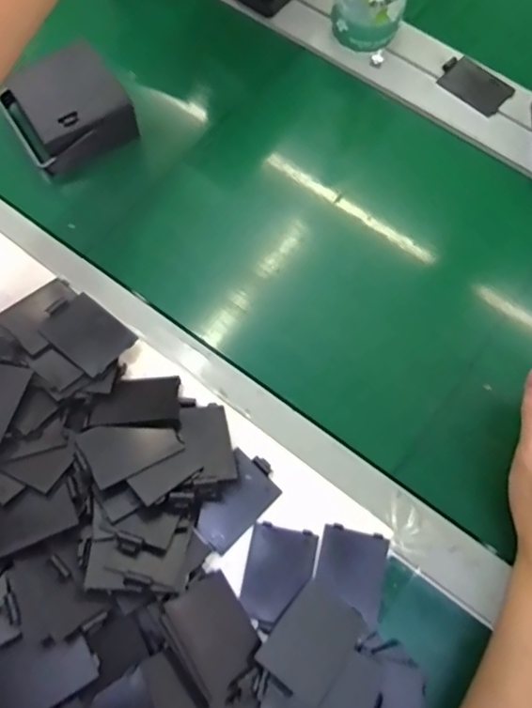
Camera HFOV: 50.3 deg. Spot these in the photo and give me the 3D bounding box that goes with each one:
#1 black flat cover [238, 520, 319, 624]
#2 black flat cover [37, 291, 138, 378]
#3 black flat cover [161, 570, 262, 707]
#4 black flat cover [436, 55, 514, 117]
[{"bbox_3d":[0.008,0.146,0.378,0.044,0.008,0.059,13,71,3],"label":"black flat cover"},{"bbox_3d":[-0.133,-0.017,0.421,0.065,0.004,0.046,38,65,14],"label":"black flat cover"},{"bbox_3d":[-0.035,0.178,0.357,0.052,0.008,0.061,-23,67,-32],"label":"black flat cover"},{"bbox_3d":[0.195,-0.252,0.531,0.065,0.006,0.045,38,74,11],"label":"black flat cover"}]

